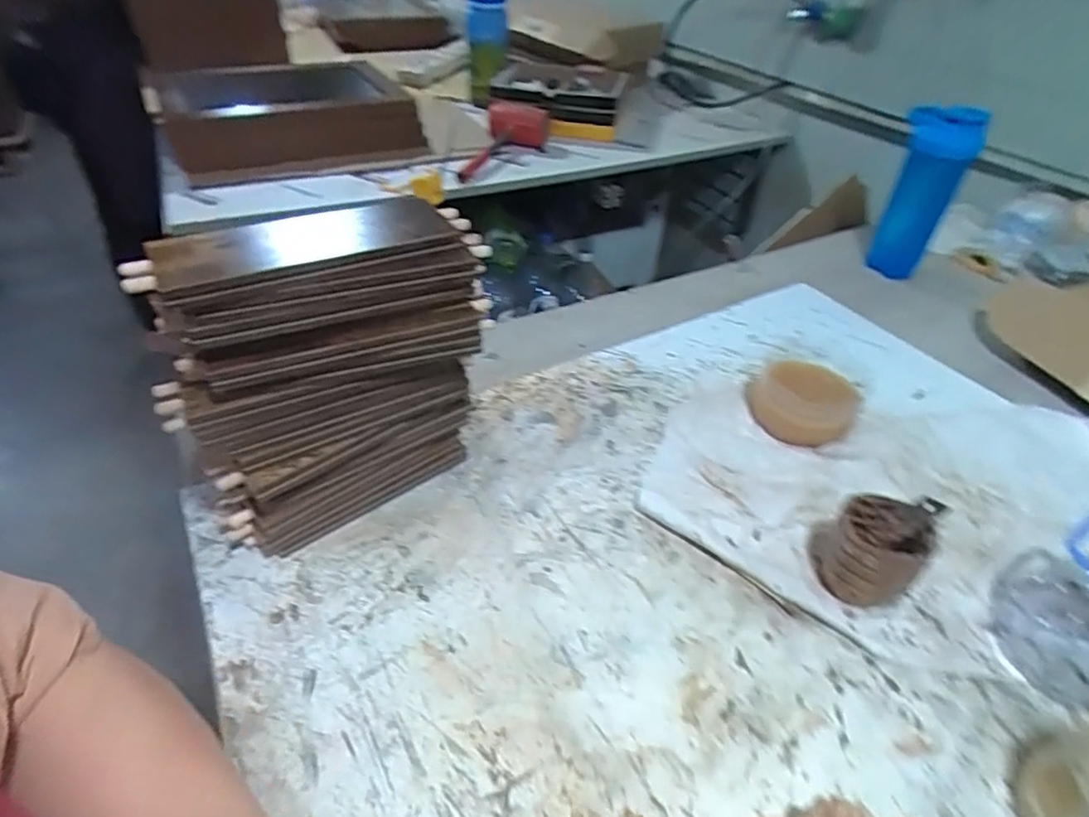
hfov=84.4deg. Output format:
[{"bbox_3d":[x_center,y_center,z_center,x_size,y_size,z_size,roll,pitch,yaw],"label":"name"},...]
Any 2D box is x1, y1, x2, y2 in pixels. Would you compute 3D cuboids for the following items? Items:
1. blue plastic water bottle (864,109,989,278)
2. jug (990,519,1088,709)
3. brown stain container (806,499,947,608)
[{"bbox_3d":[0.518,-0.302,0.841,0.079,0.223,0.084,15,43,14],"label":"blue plastic water bottle"},{"bbox_3d":[0.396,0.132,0.426,0.097,0.125,0.096,-25,49,-27],"label":"jug"},{"bbox_3d":[0.256,0.111,0.479,0.075,0.079,0.066,29,48,27],"label":"brown stain container"}]

